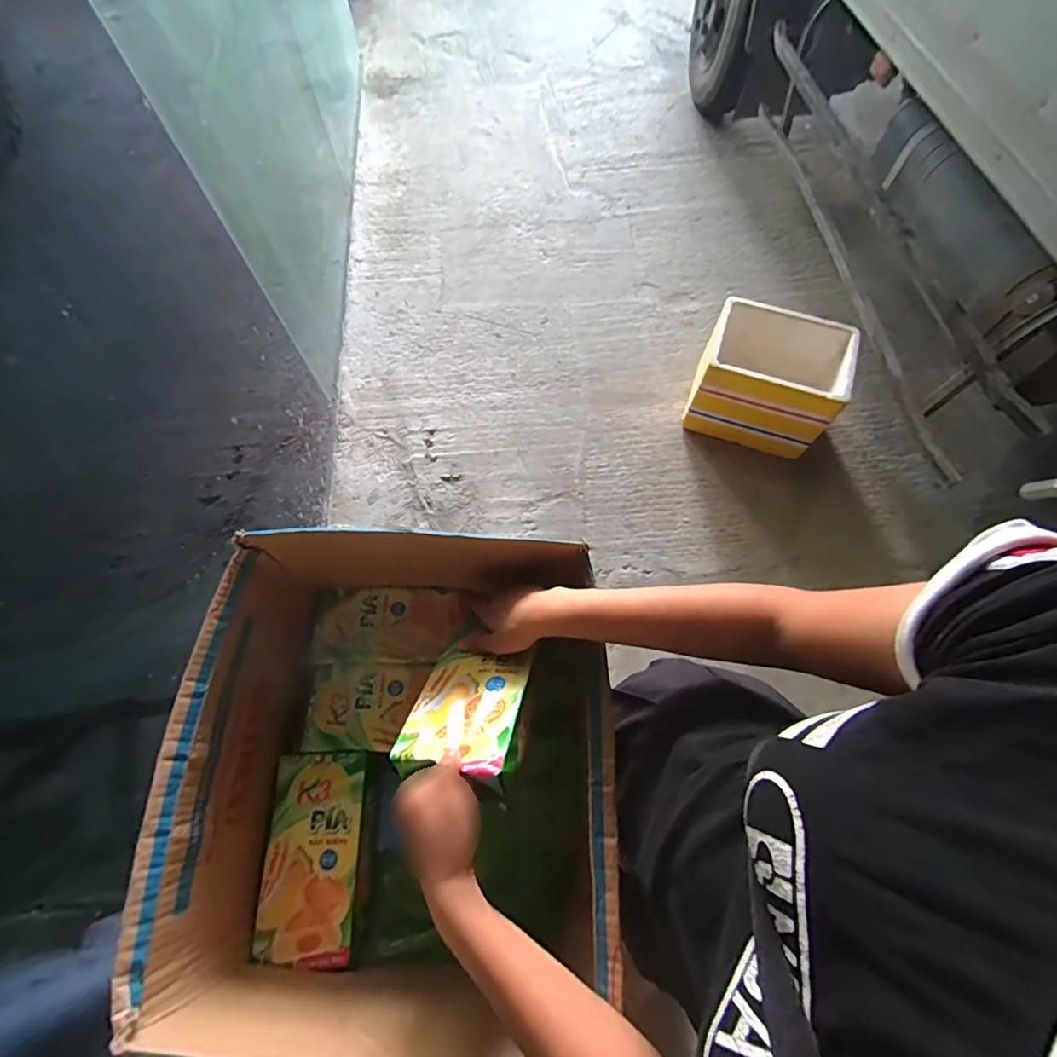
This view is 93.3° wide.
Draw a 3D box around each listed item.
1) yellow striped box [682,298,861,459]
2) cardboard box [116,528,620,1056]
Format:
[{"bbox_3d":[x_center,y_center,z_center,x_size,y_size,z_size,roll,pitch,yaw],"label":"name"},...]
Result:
[{"bbox_3d":[0.726,-0.455,1.538,0.397,0.300,0.301,20,70,8],"label":"yellow striped box"},{"bbox_3d":[-0.123,0.248,0.528,0.395,0.227,0.423,0,69,0],"label":"cardboard box"}]

